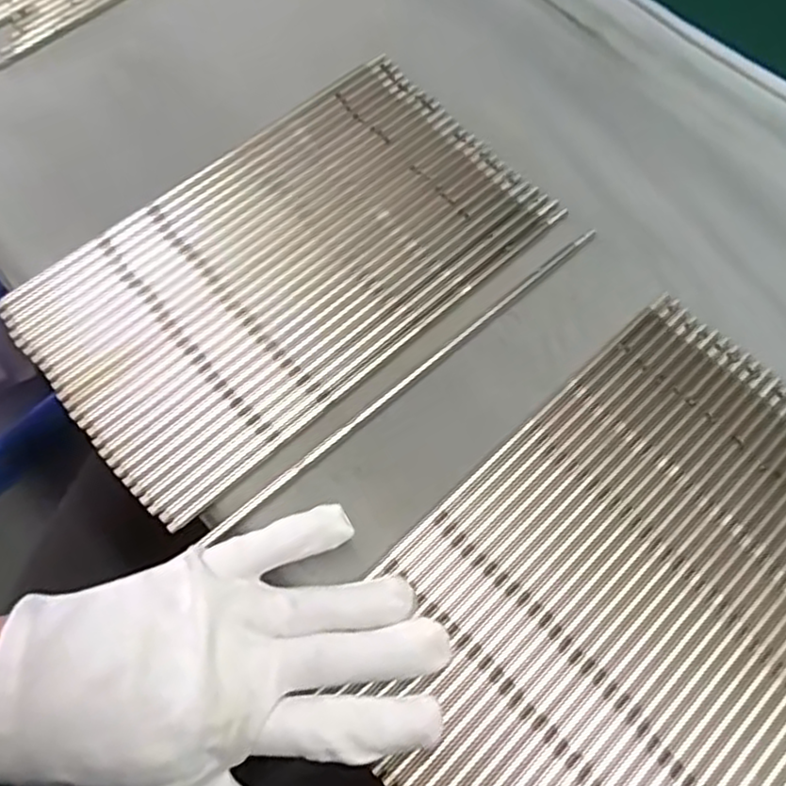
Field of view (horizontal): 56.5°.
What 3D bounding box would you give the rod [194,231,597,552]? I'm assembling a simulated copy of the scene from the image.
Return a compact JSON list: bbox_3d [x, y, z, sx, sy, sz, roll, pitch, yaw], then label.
[{"bbox_3d":[0.013,-0.011,0.351,0.239,0.004,0.005,-38,73,-16],"label":"rod"}]

